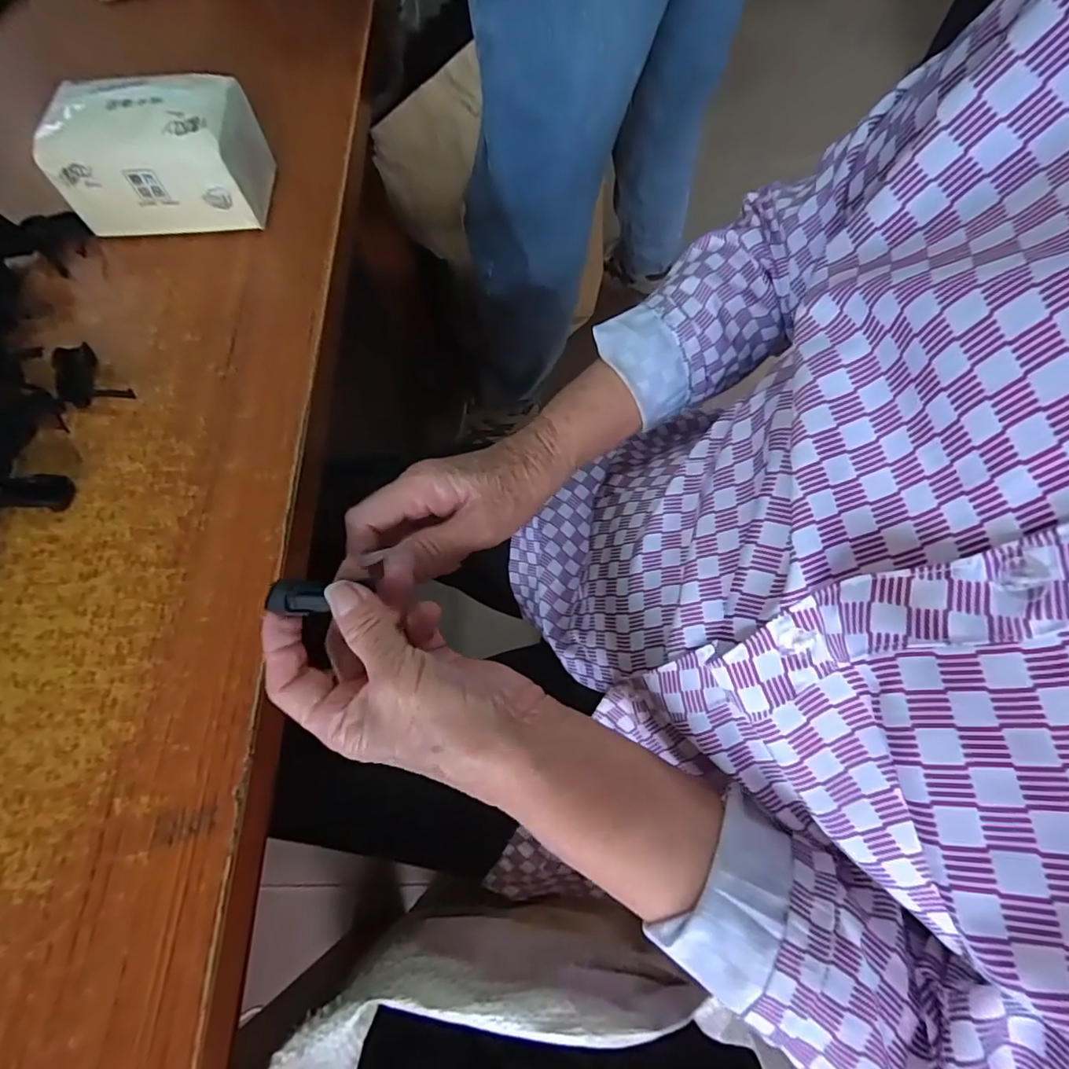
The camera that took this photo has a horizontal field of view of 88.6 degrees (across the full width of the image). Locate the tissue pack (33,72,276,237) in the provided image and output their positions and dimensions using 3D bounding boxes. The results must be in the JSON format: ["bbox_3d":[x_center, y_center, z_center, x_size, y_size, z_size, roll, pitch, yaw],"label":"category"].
[{"bbox_3d":[-0.288,-0.291,0.425,0.140,0.085,0.081,-5,67,-3],"label":"tissue pack"}]

